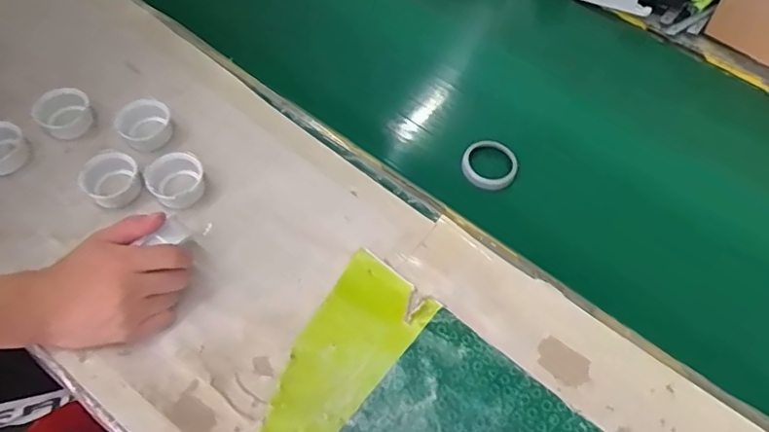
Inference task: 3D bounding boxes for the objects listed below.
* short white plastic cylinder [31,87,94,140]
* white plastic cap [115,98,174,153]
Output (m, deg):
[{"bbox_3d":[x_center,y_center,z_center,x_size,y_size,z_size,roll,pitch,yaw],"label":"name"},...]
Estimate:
[{"bbox_3d":[-0.348,-0.114,0.613,0.056,0.035,0.043,-33,66,-21],"label":"short white plastic cylinder"},{"bbox_3d":[-0.257,-0.099,0.606,0.053,0.027,0.058,2,59,-3],"label":"white plastic cap"}]

